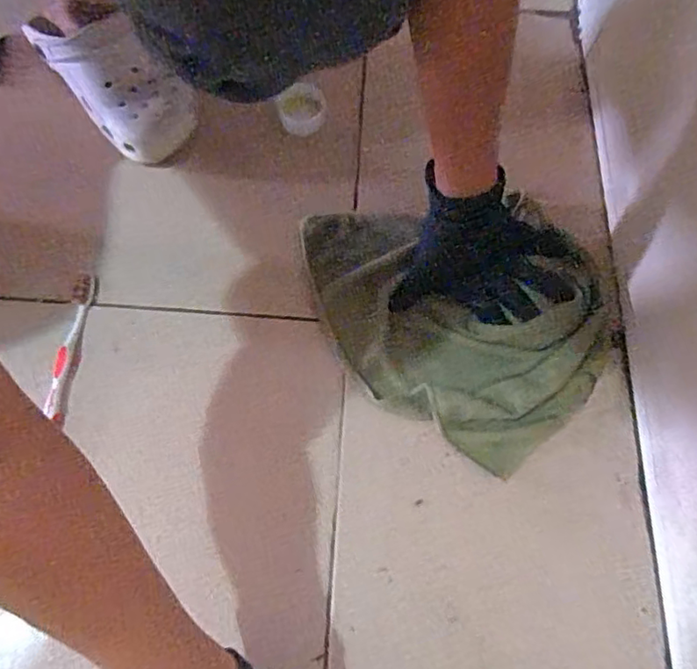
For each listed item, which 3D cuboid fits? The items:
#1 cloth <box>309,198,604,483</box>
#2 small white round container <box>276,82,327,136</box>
[{"bbox_3d":[0.101,-0.034,0.536,0.237,0.023,0.288,-37,75,-14],"label":"cloth"},{"bbox_3d":[-0.049,-0.234,0.597,0.049,0.033,0.042,-6,70,-4],"label":"small white round container"}]

